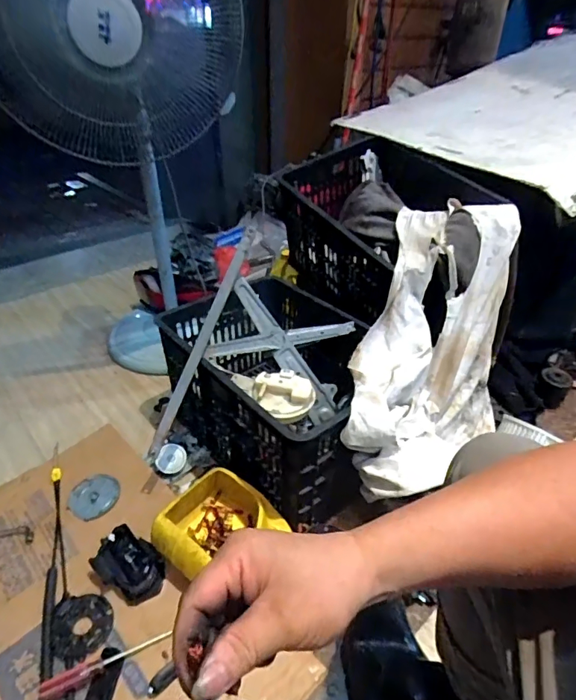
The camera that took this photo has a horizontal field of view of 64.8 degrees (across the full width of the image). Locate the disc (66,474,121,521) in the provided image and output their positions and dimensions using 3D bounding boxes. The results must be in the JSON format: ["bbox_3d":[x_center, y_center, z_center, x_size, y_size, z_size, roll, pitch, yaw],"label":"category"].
[{"bbox_3d":[-0.390,0.291,0.909,0.092,0.010,0.099,0,35,0],"label":"disc"}]

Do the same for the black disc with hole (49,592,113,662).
[{"bbox_3d":[-0.326,0.431,0.712,0.091,0.004,0.091,7,41,-6],"label":"black disc with hole"}]

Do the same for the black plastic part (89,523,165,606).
[{"bbox_3d":[-0.267,0.365,0.765,0.117,0.060,0.084,21,45,32],"label":"black plastic part"}]

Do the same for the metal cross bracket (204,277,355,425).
[{"bbox_3d":[-0.009,0.013,0.901,0.289,0.253,0.107,-2,35,-4],"label":"metal cross bracket"}]

